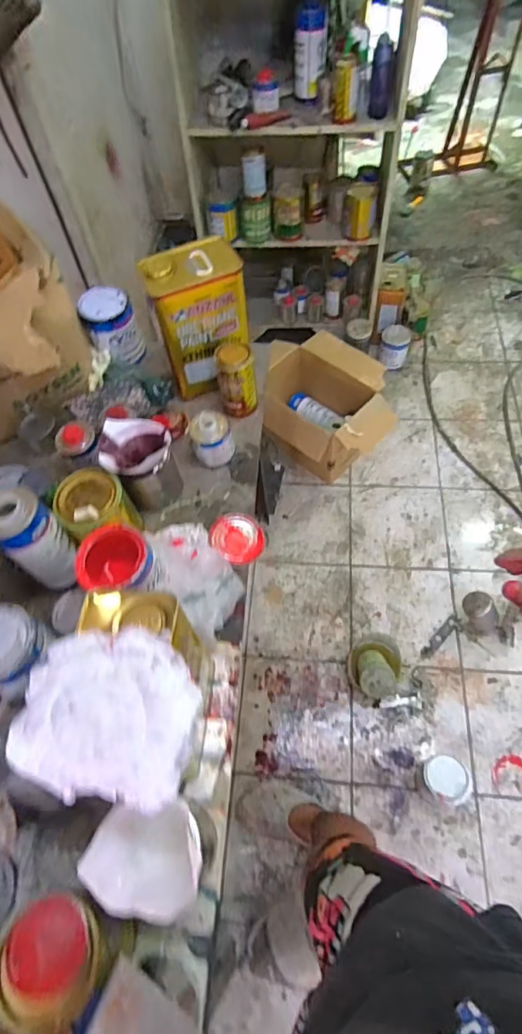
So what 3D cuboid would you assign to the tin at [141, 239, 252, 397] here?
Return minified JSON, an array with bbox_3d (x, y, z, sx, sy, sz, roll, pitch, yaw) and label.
[{"bbox_3d":[-0.110,-0.347,0.942,0.166,0.261,0.096,-15,59,-5],"label":"tin"}]

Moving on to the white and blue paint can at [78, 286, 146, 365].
[{"bbox_3d":[-0.302,-0.381,1.031,0.098,0.136,0.090,-2,59,3],"label":"white and blue paint can"}]

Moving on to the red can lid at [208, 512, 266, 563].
[{"bbox_3d":[-0.040,0.036,0.846,0.091,0.018,0.083,1,79,-8],"label":"red can lid"}]

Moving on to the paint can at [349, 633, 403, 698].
[{"bbox_3d":[0.308,0.400,1.348,0.144,0.143,0.171,25,64,18],"label":"paint can"}]

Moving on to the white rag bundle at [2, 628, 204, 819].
[{"bbox_3d":[-0.143,0.185,0.479,0.165,0.047,0.146,6,60,6],"label":"white rag bundle"}]

